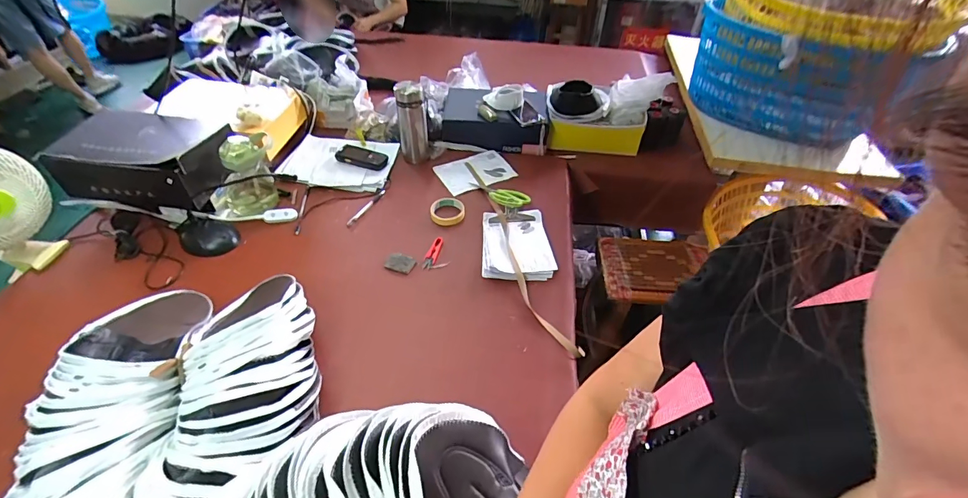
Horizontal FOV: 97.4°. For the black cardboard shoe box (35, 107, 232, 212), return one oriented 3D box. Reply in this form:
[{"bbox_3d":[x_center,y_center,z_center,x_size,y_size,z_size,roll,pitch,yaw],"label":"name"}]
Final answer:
[{"bbox_3d":[-0.816,-0.234,1.062,0.367,0.131,0.230,5,45,1],"label":"black cardboard shoe box"}]

